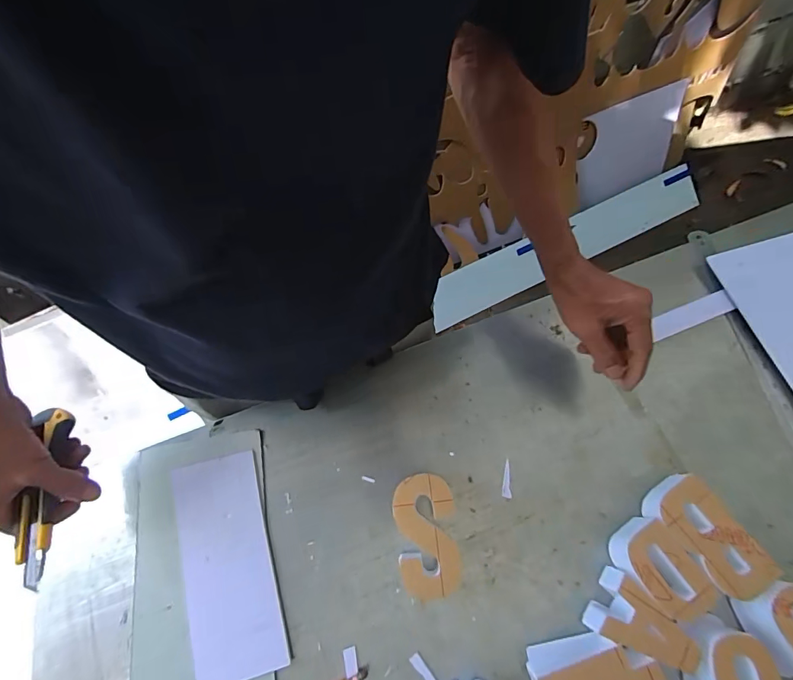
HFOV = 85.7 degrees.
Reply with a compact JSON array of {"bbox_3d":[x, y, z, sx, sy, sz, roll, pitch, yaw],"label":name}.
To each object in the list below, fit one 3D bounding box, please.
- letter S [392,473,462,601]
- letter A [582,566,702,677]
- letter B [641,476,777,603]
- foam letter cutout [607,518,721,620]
[{"bbox_3d":[0.030,0.200,0.442,0.067,0.043,0.113,-5,68,-1],"label":"letter S"},{"bbox_3d":[0.236,0.271,0.410,0.084,0.046,0.061,28,72,12],"label":"letter A"},{"bbox_3d":[0.307,0.197,0.433,0.066,0.052,0.112,-32,73,-9],"label":"letter B"},{"bbox_3d":[0.259,0.227,0.425,0.060,0.045,0.085,-38,72,-13],"label":"foam letter cutout"}]

